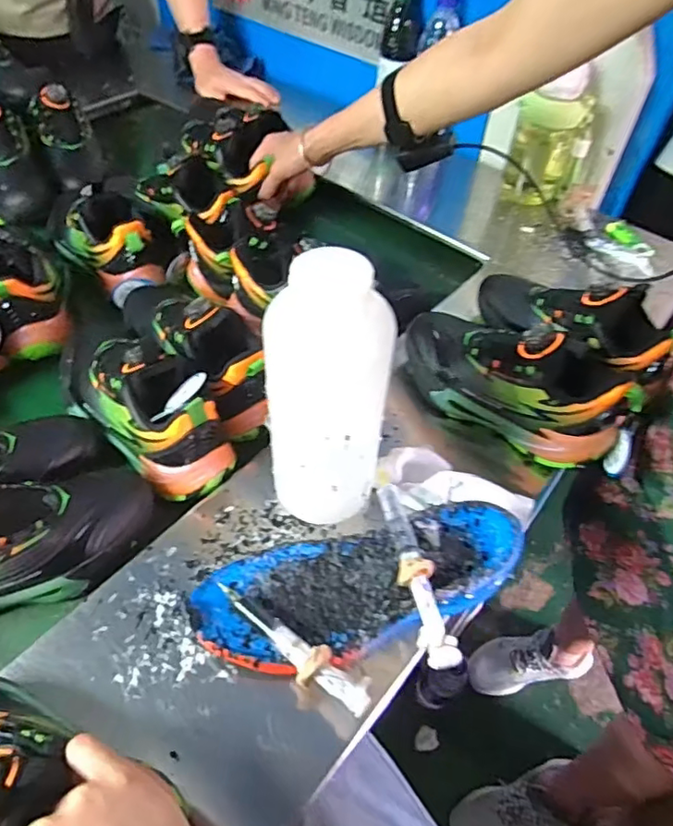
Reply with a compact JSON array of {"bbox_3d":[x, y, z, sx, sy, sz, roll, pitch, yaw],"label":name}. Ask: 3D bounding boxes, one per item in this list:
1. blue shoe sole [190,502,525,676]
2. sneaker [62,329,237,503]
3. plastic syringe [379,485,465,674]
[{"bbox_3d":[0.022,0.143,0.470,0.271,0.035,0.102,-10,51,-11],"label":"blue shoe sole"},{"bbox_3d":[-0.207,-0.029,0.576,0.255,0.100,0.093,37,58,25],"label":"sneaker"},{"bbox_3d":[0.063,0.124,0.452,0.025,0.017,0.150,-8,51,-9],"label":"plastic syringe"}]

